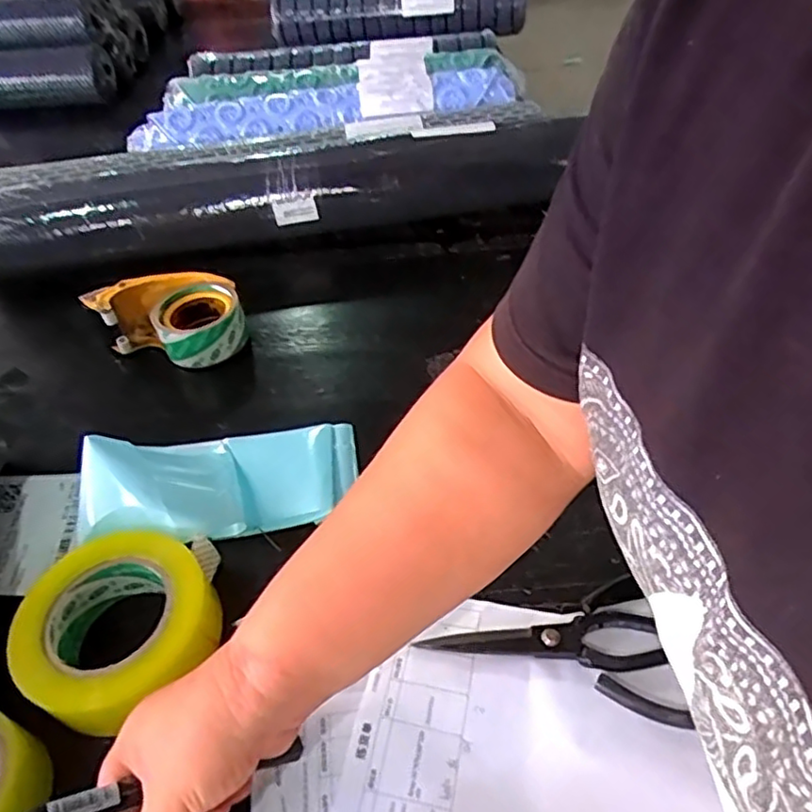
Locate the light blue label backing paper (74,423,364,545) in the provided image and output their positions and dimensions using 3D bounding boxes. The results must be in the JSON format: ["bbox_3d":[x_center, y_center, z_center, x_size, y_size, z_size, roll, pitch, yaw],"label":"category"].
[{"bbox_3d":[-0.145,0.040,0.518,0.209,0.072,0.128,-17,46,-11],"label":"light blue label backing paper"}]

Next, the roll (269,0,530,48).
[{"bbox_3d":[-0.017,-0.768,1.248,0.490,0.088,0.152,-2,45,3],"label":"roll"}]

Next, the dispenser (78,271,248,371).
[{"bbox_3d":[-0.240,-0.095,0.669,0.148,0.055,0.093,12,48,16],"label":"dispenser"}]

